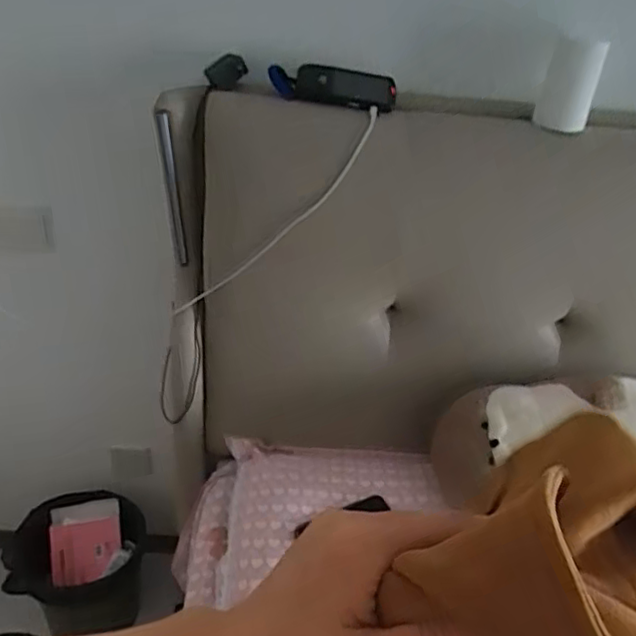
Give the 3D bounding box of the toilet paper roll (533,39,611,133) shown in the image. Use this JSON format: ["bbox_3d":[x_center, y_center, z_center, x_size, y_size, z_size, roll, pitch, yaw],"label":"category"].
[{"bbox_3d":[0.389,-0.357,0.964,0.074,0.128,0.057,27,37,31],"label":"toilet paper roll"}]

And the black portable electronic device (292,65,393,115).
[{"bbox_3d":[0.042,-0.359,0.970,0.157,0.047,0.058,10,32,8],"label":"black portable electronic device"}]

